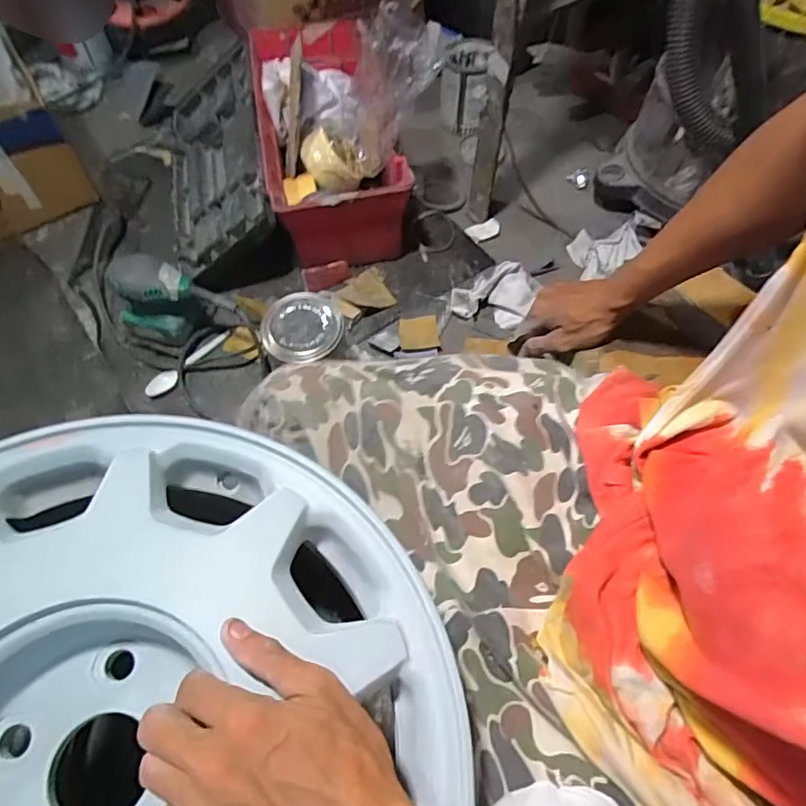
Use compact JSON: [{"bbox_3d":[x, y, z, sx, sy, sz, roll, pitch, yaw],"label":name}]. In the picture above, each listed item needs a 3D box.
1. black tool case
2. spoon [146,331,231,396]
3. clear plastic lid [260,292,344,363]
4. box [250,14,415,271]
[{"bbox_3d":[-0.313,-0.403,0.907,0.177,0.152,0.446,-14,67,-8],"label":"black tool case"},{"bbox_3d":[-0.315,-0.061,0.801,0.031,0.015,0.147,42,71,16],"label":"spoon"},{"bbox_3d":[-0.132,-0.100,0.697,0.103,0.030,0.095,-3,69,7],"label":"clear plastic lid"},{"bbox_3d":[-0.129,-0.435,0.914,0.198,0.159,0.422,-10,66,-7],"label":"box"}]

